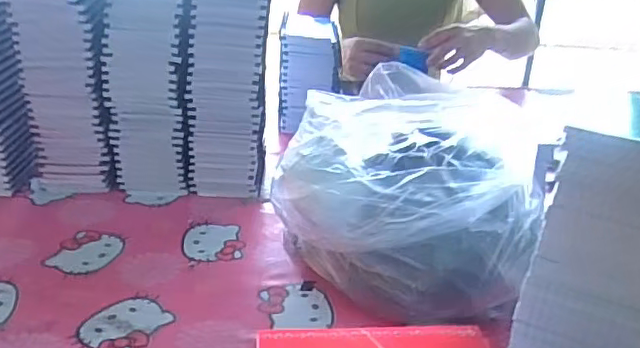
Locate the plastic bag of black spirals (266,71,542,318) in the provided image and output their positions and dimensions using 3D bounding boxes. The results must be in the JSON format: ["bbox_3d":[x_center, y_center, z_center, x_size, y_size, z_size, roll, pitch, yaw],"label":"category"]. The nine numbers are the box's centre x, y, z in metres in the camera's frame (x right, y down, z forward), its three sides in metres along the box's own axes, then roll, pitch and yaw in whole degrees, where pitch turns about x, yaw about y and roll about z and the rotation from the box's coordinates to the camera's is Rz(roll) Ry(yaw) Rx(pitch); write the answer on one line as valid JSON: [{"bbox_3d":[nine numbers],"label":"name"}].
[{"bbox_3d":[0.100,0.030,0.643,0.268,0.187,0.232,19,32,26],"label":"plastic bag of black spirals"}]

